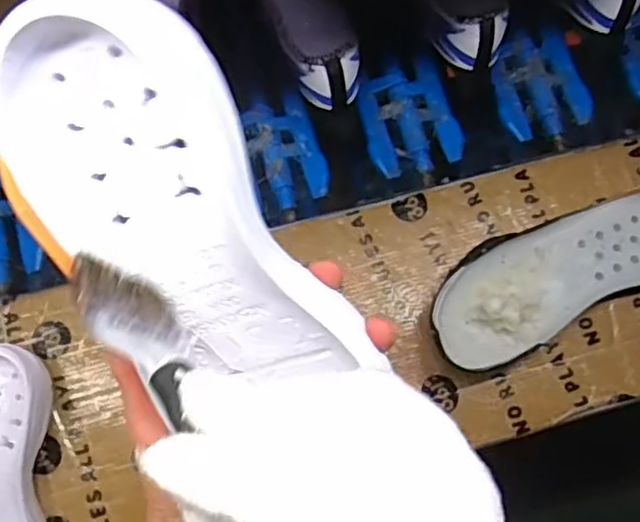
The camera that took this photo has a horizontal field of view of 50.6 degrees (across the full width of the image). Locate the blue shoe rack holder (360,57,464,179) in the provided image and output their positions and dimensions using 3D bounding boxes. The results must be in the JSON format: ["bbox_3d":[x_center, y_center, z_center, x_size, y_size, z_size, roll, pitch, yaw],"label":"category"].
[{"bbox_3d":[0.087,-0.139,0.667,0.087,0.019,0.107,-19,77,-3],"label":"blue shoe rack holder"}]

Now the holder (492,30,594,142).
[{"bbox_3d":[0.216,-0.174,0.668,0.084,0.019,0.100,-17,77,-3],"label":"holder"}]

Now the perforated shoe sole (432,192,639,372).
[{"bbox_3d":[0.211,0.010,0.584,0.251,0.045,0.093,-24,77,-4],"label":"perforated shoe sole"}]

